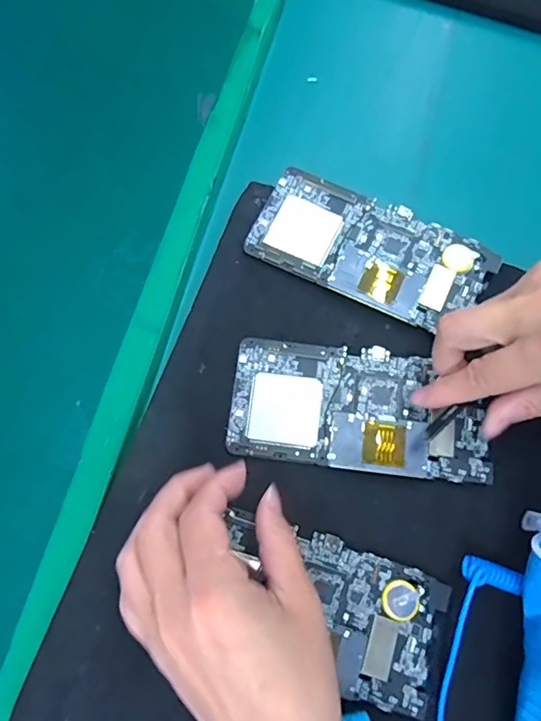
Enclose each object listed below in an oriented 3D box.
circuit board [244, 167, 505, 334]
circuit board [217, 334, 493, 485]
[{"bbox_3d":[0.066,-0.073,0.334,0.150,0.005,0.072,25,77,5],"label":"circuit board"},{"bbox_3d":[0.054,0.028,0.308,0.153,0.007,0.072,7,76,1],"label":"circuit board"}]

